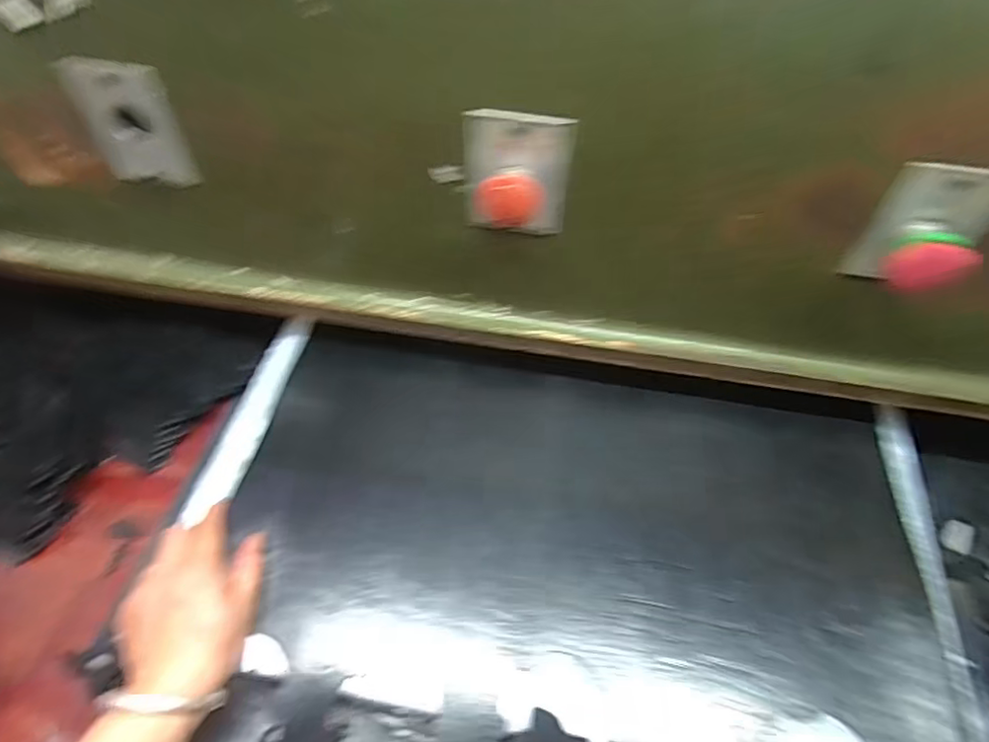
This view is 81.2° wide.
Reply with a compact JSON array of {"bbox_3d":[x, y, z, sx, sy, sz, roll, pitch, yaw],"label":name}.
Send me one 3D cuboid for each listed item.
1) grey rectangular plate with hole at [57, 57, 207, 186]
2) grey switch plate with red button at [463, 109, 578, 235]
[{"bbox_3d":[-0.262,-0.178,0.422,0.065,0.093,0.010,0,54,-6],"label":"grey rectangular plate with hole"},{"bbox_3d":[0.015,-0.127,0.393,0.071,0.087,0.032,6,55,2],"label":"grey switch plate with red button"}]

